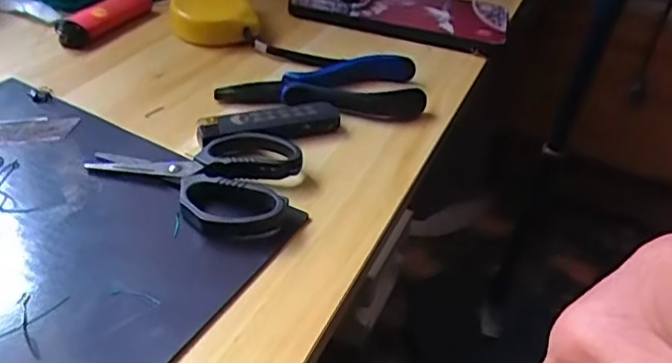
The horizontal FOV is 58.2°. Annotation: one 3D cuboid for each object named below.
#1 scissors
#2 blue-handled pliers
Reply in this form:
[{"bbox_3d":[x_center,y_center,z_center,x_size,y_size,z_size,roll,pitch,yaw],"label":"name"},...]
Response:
[{"bbox_3d":[-0.069,-0.003,0.289,0.097,0.012,0.068,8,37,3],"label":"scissors"},{"bbox_3d":[-0.008,-0.057,0.367,0.122,0.014,0.054,-3,38,-11],"label":"blue-handled pliers"}]

